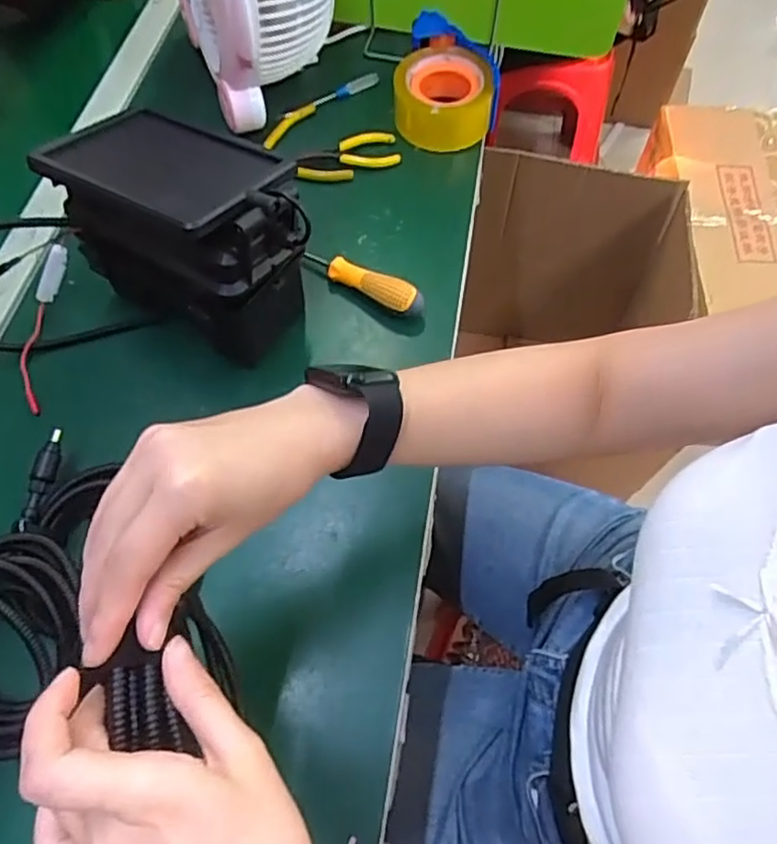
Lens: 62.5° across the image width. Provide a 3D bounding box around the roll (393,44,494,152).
[{"bbox_3d":[0.056,-0.344,0.682,0.096,0.062,0.099,0,62,0],"label":"roll"}]

